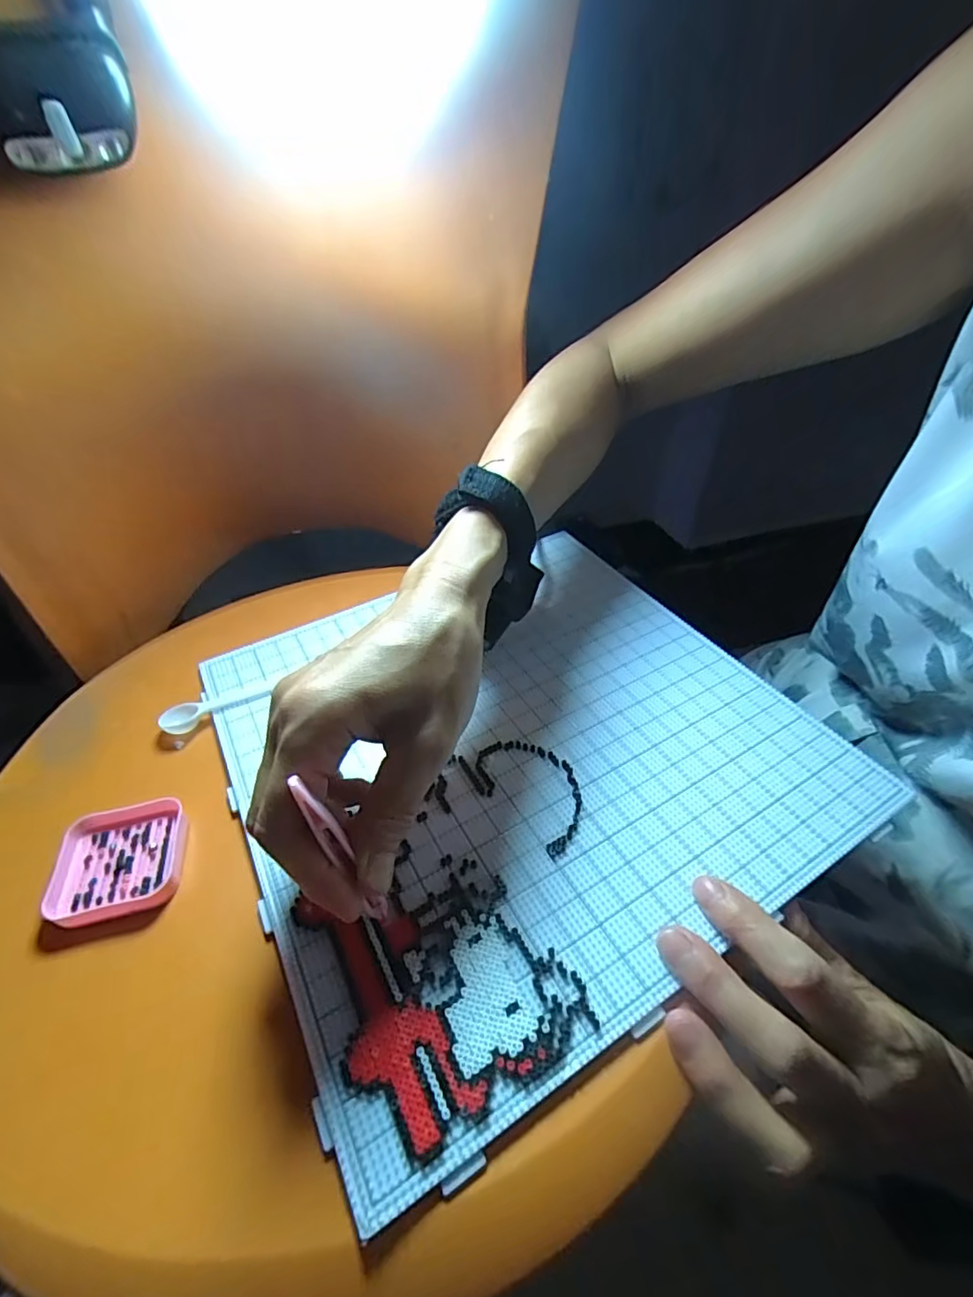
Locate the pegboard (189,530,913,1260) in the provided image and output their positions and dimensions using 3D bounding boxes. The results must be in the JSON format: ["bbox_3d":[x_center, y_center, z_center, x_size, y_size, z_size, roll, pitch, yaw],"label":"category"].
[{"bbox_3d":[0.015,0.042,0.291,0.278,0.007,0.273,-23,47,-20],"label":"pegboard"}]

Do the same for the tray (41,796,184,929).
[{"bbox_3d":[-0.164,0.094,0.241,0.050,0.010,0.051,-12,44,-10],"label":"tray"}]

